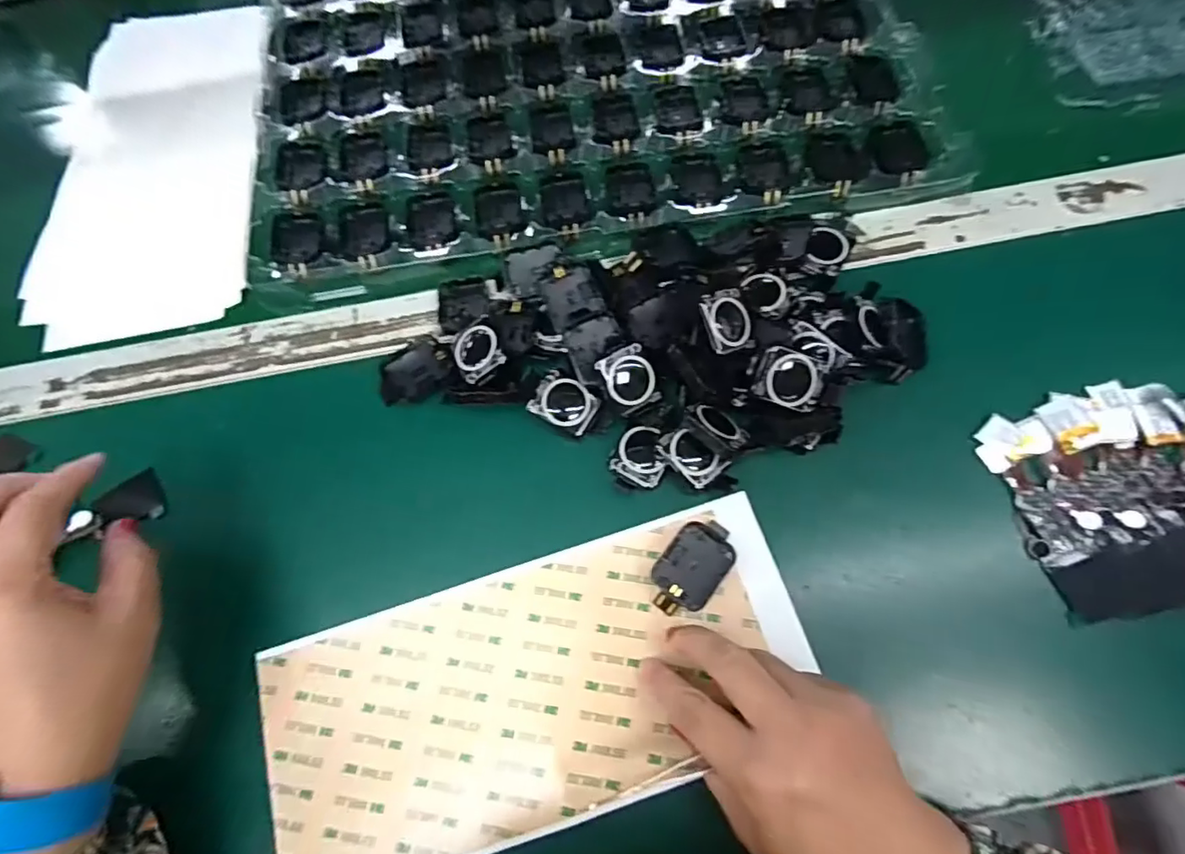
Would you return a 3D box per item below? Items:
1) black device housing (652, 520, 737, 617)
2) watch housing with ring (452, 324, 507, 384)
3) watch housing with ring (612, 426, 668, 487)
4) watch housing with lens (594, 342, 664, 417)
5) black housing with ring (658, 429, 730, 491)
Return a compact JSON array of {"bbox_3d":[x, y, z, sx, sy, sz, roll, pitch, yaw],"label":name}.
[{"bbox_3d":[0.053,0.075,0.302,0.032,0.012,0.054,39,77,13],"label":"black device housing"},{"bbox_3d":[-0.068,-0.046,0.338,0.030,0.010,0.034,-35,69,20],"label":"watch housing with ring"},{"bbox_3d":[0.028,0.016,0.322,0.029,0.014,0.034,23,74,9],"label":"watch housing with ring"},{"bbox_3d":[0.022,-0.028,0.321,0.028,0.009,0.033,-30,73,-8],"label":"watch housing with lens"},{"bbox_3d":[0.056,0.017,0.318,0.024,0.016,0.034,-43,75,-12],"label":"black housing with ring"}]

